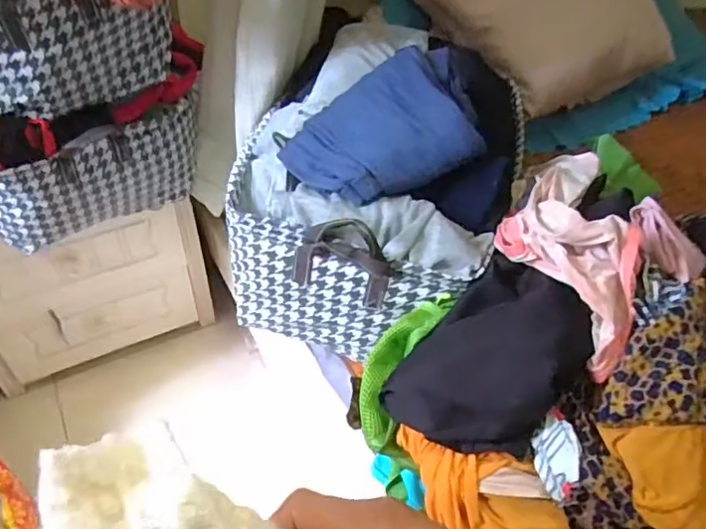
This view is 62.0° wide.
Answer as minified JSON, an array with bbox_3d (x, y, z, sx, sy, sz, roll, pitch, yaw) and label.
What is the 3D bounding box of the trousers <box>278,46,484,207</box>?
[{"bbox_3d":[0.042,-0.148,0.633,0.209,0.087,0.150,-20,51,-21],"label":"trousers"}]

